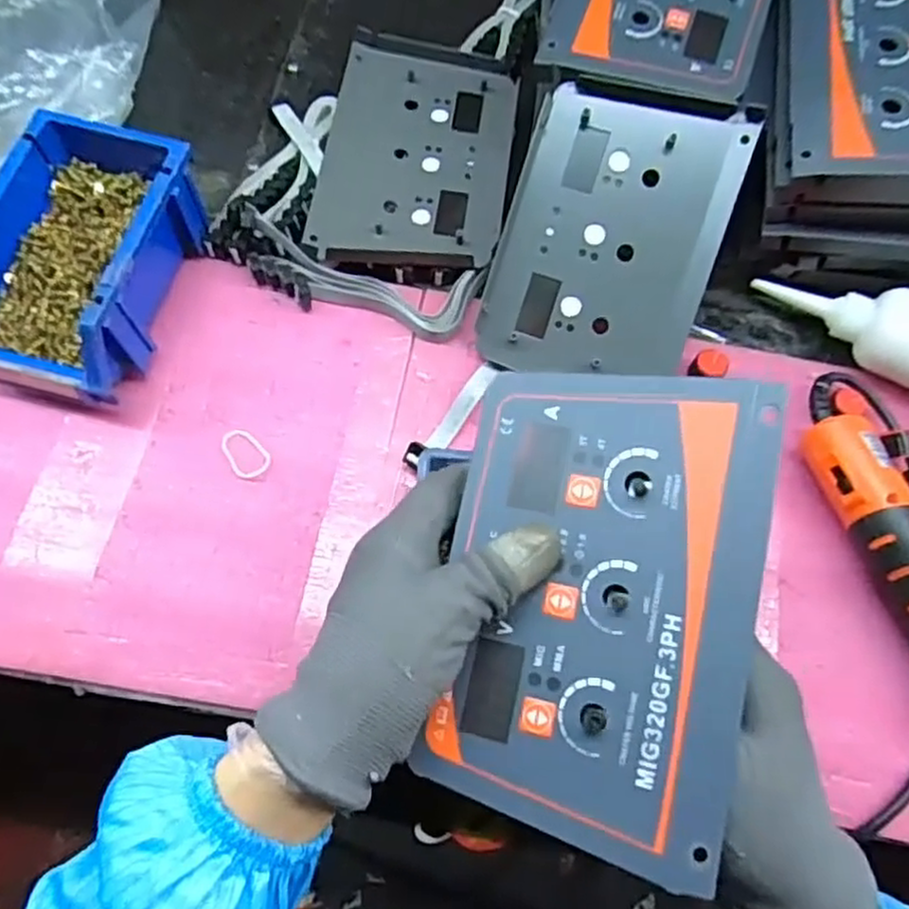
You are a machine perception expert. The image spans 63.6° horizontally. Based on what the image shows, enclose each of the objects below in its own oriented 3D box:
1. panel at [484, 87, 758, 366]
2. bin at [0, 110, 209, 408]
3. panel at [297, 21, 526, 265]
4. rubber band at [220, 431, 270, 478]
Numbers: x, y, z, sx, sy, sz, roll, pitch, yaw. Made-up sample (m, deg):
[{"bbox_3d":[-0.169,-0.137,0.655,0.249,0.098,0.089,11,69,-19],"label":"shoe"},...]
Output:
[{"bbox_3d":[0.097,-0.132,0.457,0.127,0.009,0.174,18,98,4],"label":"panel"},{"bbox_3d":[-0.226,-0.119,0.451,0.102,0.073,0.166,15,69,3],"label":"bin"},{"bbox_3d":[-0.025,-0.220,0.531,0.129,0.025,0.197,7,69,0],"label":"panel"},{"bbox_3d":[-0.129,-0.001,0.447,0.035,0.004,0.023,43,73,13],"label":"rubber band"}]

